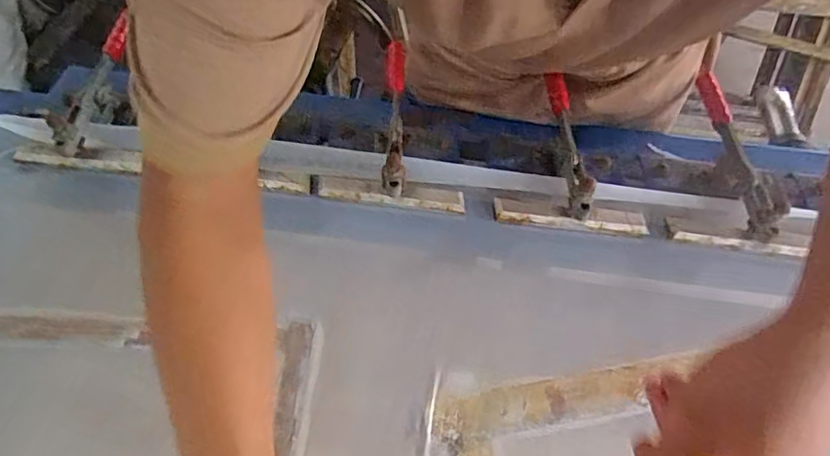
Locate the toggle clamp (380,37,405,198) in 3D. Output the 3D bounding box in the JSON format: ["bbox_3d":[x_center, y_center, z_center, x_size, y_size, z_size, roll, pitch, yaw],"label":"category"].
[{"bbox_3d":[-0.023,-0.116,0.582,0.023,0.049,0.201,1,54,-2],"label":"toggle clamp"}]

